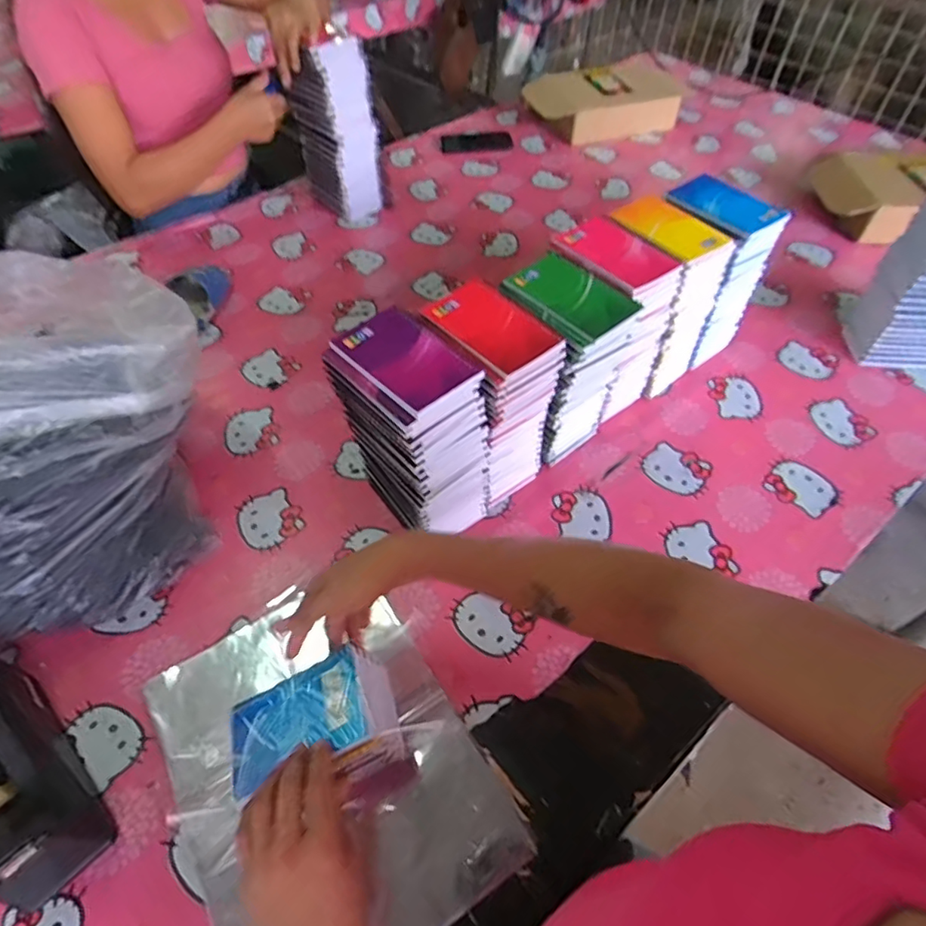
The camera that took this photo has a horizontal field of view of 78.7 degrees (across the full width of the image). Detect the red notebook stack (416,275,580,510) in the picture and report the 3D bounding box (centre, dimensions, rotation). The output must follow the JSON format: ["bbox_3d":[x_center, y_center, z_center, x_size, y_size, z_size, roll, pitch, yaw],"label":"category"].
[{"bbox_3d":[0.030,-0.070,0.663,0.098,0.231,0.135,-29,58,-21],"label":"red notebook stack"}]

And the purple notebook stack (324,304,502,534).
[{"bbox_3d":[-0.050,-0.021,0.618,0.101,0.242,0.137,-37,61,-25],"label":"purple notebook stack"}]

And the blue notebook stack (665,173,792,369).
[{"bbox_3d":[0.339,-0.263,0.806,0.103,0.229,0.123,-31,59,-21],"label":"blue notebook stack"}]

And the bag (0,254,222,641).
[{"bbox_3d":[-0.460,-0.050,0.621,0.352,0.268,0.406,-24,56,-17],"label":"bag"}]

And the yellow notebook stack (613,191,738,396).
[{"bbox_3d":[0.261,-0.222,0.774,0.104,0.229,0.137,-28,58,-20],"label":"yellow notebook stack"}]

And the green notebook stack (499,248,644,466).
[{"bbox_3d":[0.113,-0.109,0.687,0.106,0.234,0.127,-35,60,-24],"label":"green notebook stack"}]

